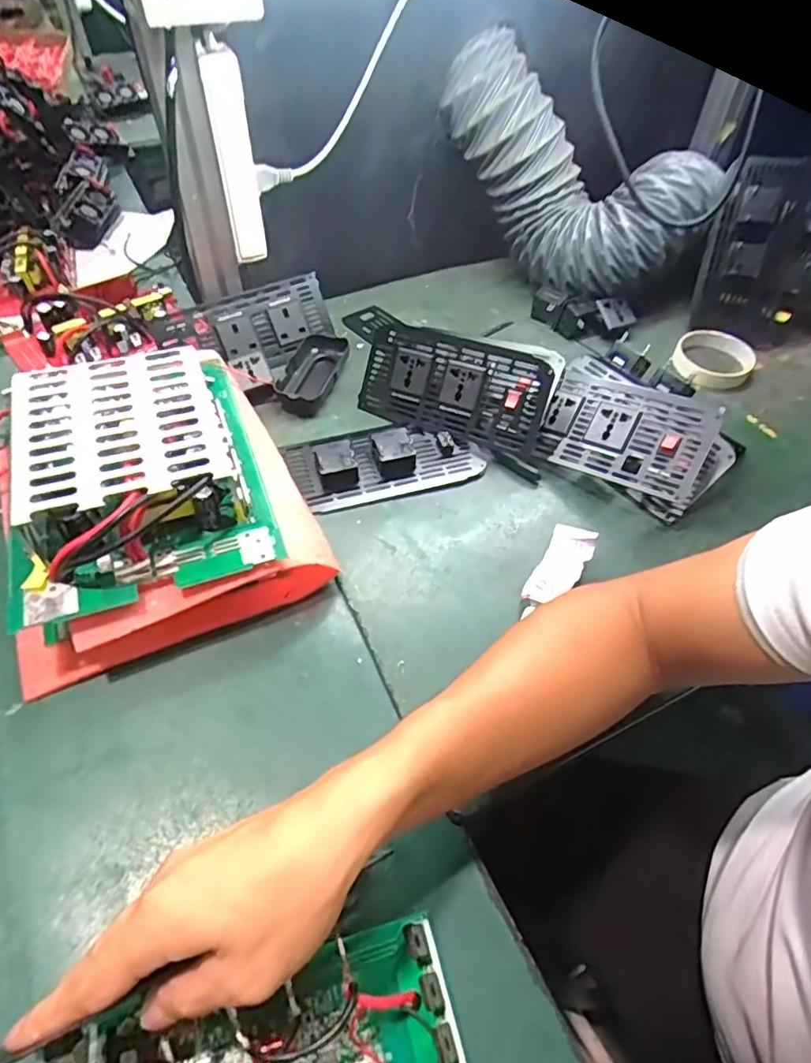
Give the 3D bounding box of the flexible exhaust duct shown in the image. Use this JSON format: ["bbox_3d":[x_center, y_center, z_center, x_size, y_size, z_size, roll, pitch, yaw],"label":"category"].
[{"bbox_3d":[0.182,-0.409,0.697,0.317,0.177,0.114,36,55,-5],"label":"flexible exhaust duct"}]

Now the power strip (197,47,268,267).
[{"bbox_3d":[-0.157,-0.342,0.551,0.035,0.166,0.027,-8,48,-12],"label":"power strip"}]

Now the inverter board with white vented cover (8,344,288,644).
[{"bbox_3d":[-0.211,-0.063,0.455,0.183,0.060,0.233,-14,50,-17],"label":"inverter board with white vented cover"}]

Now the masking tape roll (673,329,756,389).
[{"bbox_3d":[0.359,-0.203,0.688,0.084,0.023,0.098,26,55,16],"label":"masking tape roll"}]

